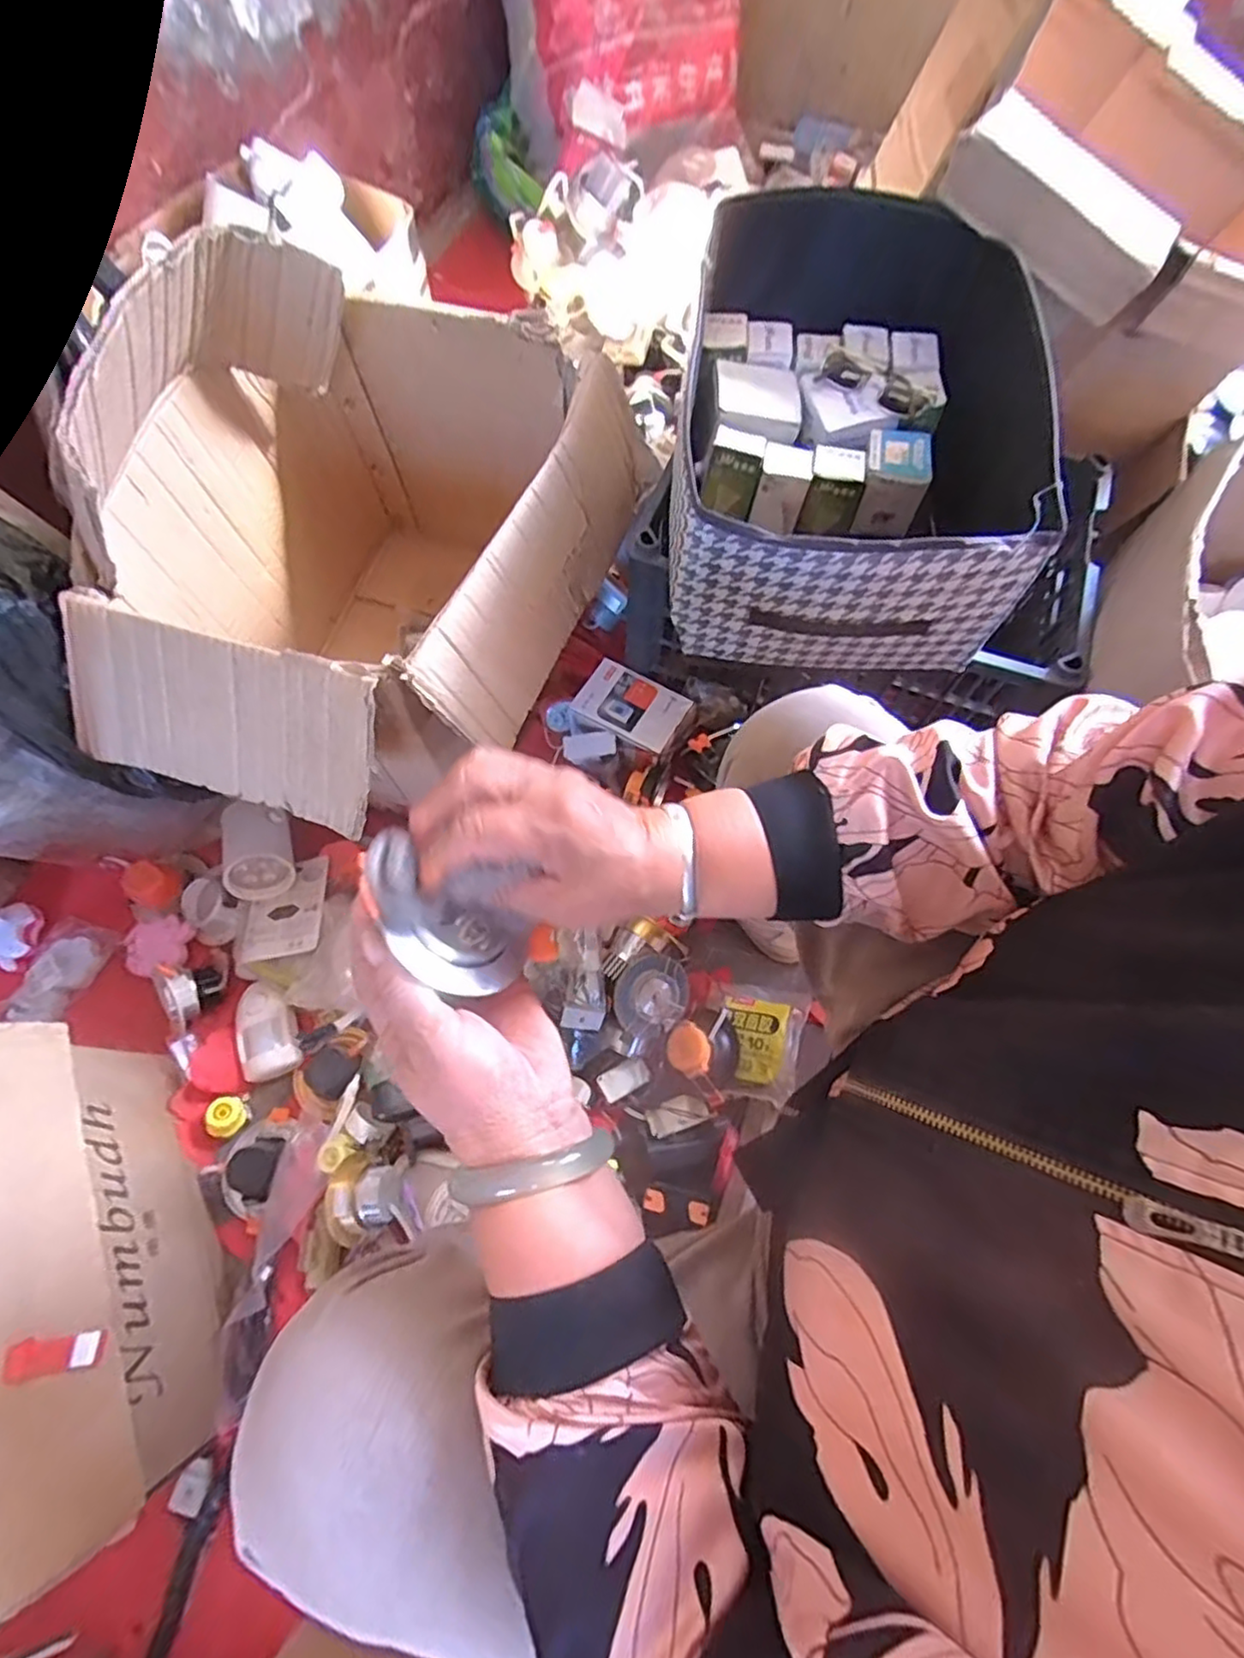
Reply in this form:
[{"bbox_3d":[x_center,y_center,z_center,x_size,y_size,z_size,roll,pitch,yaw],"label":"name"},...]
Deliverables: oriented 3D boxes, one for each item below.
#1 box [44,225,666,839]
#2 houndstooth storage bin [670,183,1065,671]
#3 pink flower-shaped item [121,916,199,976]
[{"bbox_3d":[-0.275,-0.272,0.754,0.459,0.435,0.562,16,68,5],"label":"box"},{"bbox_3d":[0.220,-0.392,0.670,0.338,0.198,0.483,8,68,2],"label":"houndstooth storage bin"},{"bbox_3d":[-0.545,0.136,0.790,0.073,0.011,0.066,-14,69,-7],"label":"pink flower-shaped item"}]

